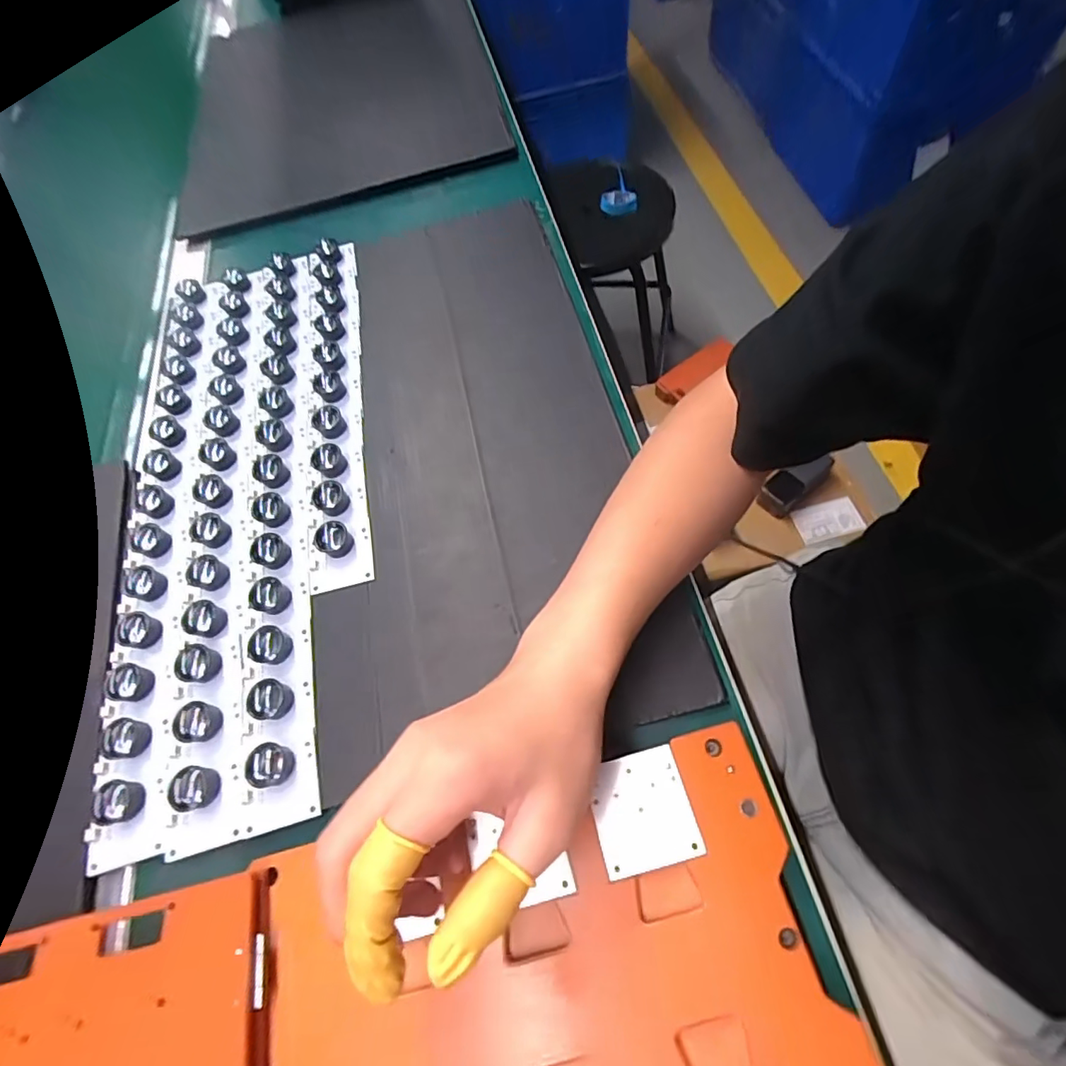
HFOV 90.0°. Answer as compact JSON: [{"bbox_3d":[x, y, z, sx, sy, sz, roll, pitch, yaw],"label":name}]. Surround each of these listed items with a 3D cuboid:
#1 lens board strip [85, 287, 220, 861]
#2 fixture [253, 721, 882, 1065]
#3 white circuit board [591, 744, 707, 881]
[{"bbox_3d":[-0.278,-0.026,0.397,0.047,0.018,0.471,-14,63,1],"label":"lens board strip"},{"bbox_3d":[0.003,0.197,0.221,0.237,0.020,0.161,-14,62,-4],"label":"fixture"},{"bbox_3d":[0.050,0.128,0.246,0.044,0.004,0.047,-16,63,0],"label":"white circuit board"}]

